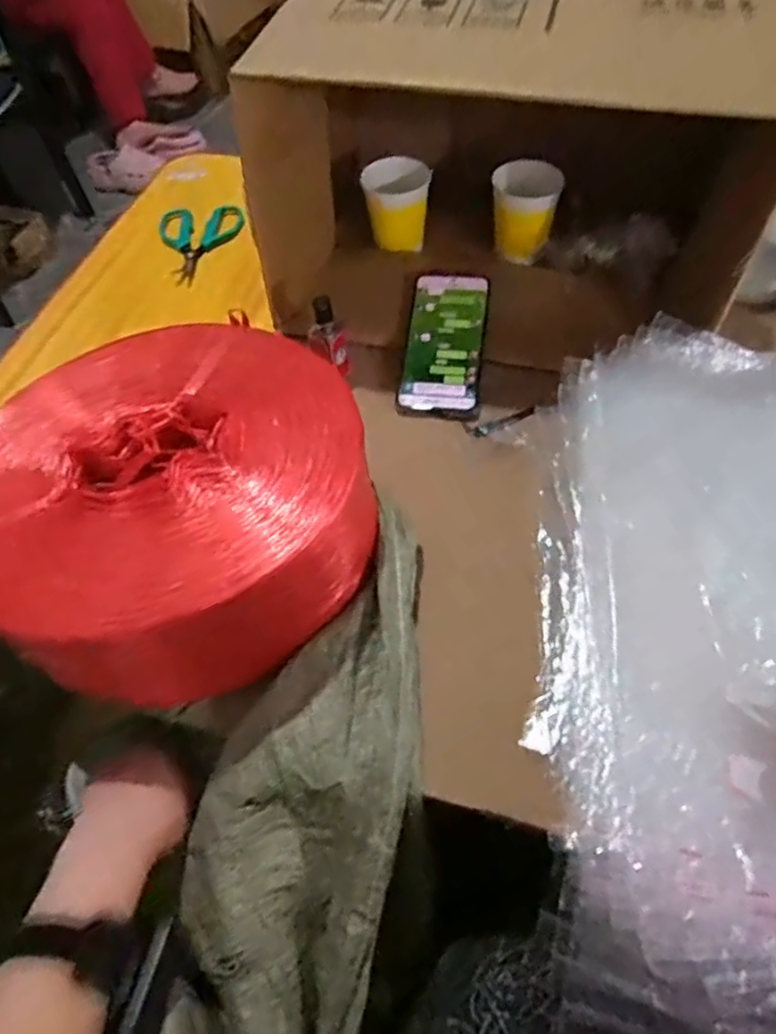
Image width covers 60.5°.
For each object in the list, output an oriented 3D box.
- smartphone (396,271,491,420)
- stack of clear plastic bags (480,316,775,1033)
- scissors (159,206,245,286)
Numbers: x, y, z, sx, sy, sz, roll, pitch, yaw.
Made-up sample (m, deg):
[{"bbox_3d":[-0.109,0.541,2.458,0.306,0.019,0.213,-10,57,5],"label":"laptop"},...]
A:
[{"bbox_3d":[0.054,-0.168,0.646,0.078,0.012,0.175,3,64,12],"label":"smartphone"},{"bbox_3d":[0.303,0.069,0.465,0.399,0.053,0.506,0,59,-1],"label":"stack of clear plastic bags"},{"bbox_3d":[-0.227,-0.348,0.824,0.102,0.020,0.164,-18,56,-8],"label":"scissors"}]

